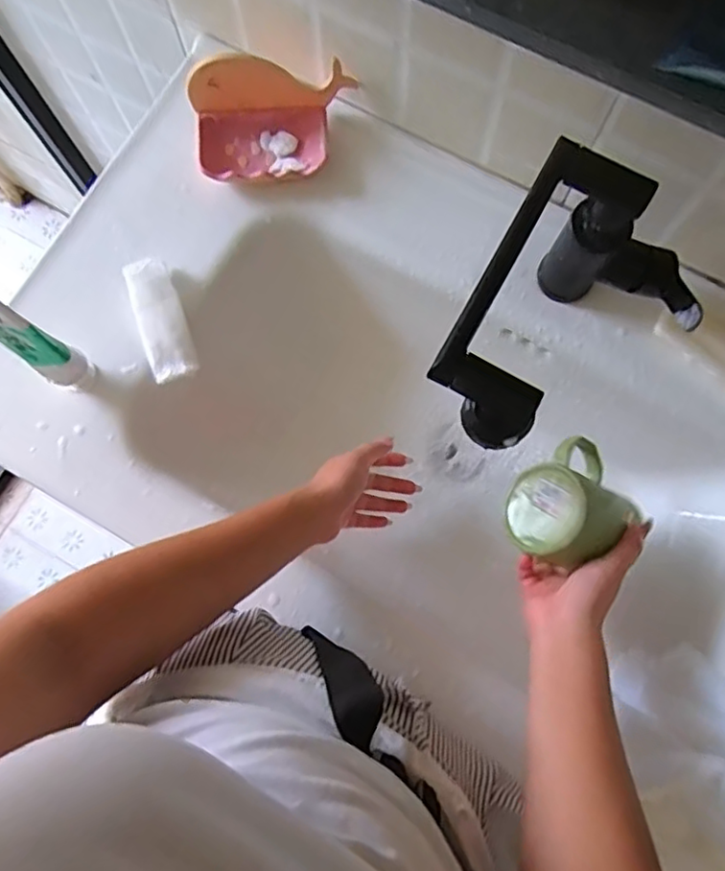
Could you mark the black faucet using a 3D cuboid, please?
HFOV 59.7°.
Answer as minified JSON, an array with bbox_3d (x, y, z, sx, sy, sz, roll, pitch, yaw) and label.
[{"bbox_3d":[0.159,-0.073,0.490,0.152,0.170,0.222,28,79,6],"label":"black faucet"}]

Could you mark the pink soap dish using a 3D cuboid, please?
[{"bbox_3d":[-0.084,-0.293,0.592,0.150,0.069,0.087,-3,77,0],"label":"pink soap dish"}]

